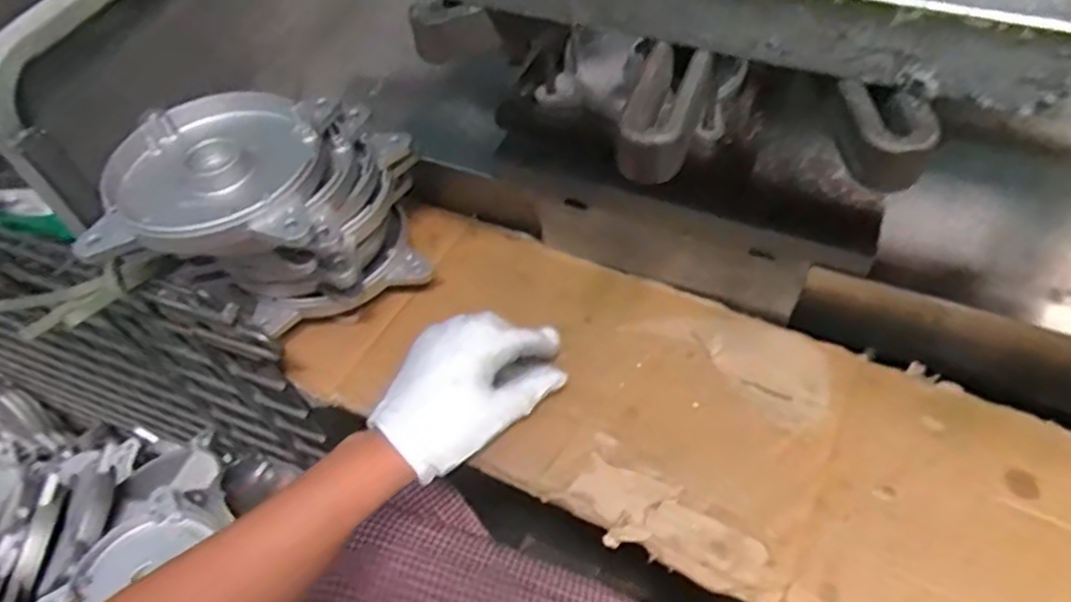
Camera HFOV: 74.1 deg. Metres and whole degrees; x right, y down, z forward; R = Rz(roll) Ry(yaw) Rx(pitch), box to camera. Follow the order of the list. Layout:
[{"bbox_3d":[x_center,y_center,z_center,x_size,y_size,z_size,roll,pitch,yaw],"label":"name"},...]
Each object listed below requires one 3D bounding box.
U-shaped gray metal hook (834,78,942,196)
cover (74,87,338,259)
[{"bbox_3d":[0.149,-0.072,0.311,0.037,0.028,0.041,4,54,8],"label":"U-shaped gray metal hook"},{"bbox_3d":[-0.213,-0.087,0.473,0.141,0.031,0.136,-4,54,2],"label":"cover"}]

